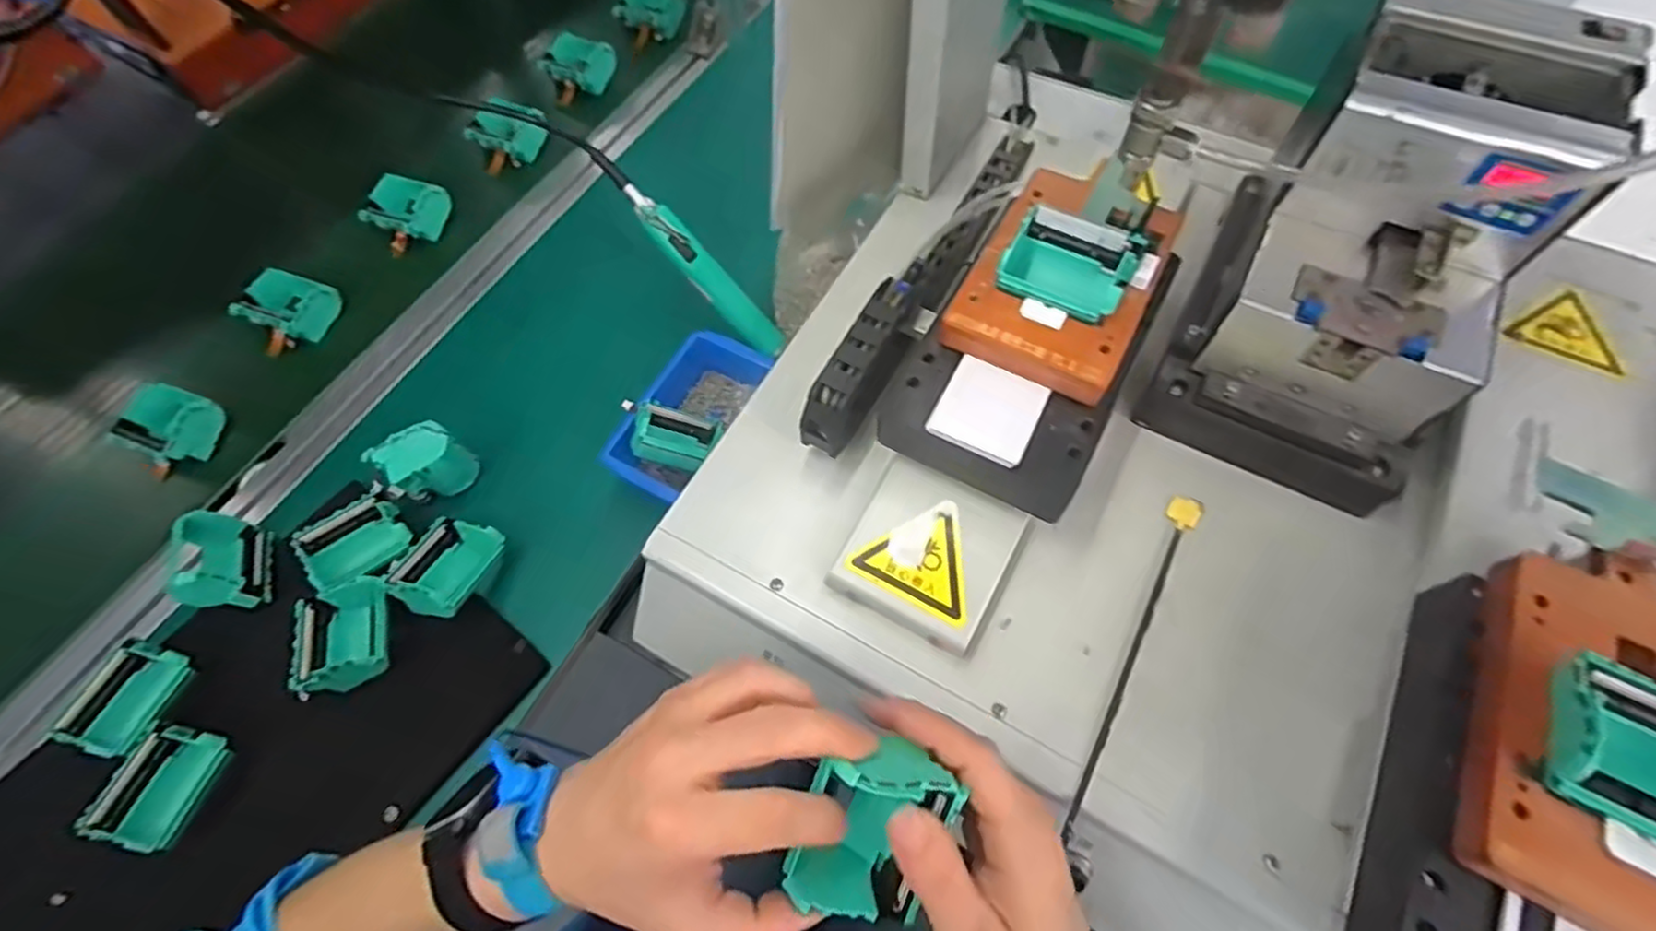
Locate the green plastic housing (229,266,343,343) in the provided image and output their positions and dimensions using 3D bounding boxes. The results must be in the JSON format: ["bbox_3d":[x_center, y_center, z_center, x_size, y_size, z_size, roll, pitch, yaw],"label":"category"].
[{"bbox_3d":[-0.509,-0.150,0.662,0.074,0.040,0.061,17,65,10],"label":"green plastic housing"}]

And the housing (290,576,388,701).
[{"bbox_3d":[-0.349,0.123,0.501,0.064,0.038,0.072,-15,64,-5],"label":"housing"}]

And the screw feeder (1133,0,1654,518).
[{"bbox_3d":[0.312,-0.116,0.404,0.147,0.181,0.208,25,67,14],"label":"screw feeder"}]

